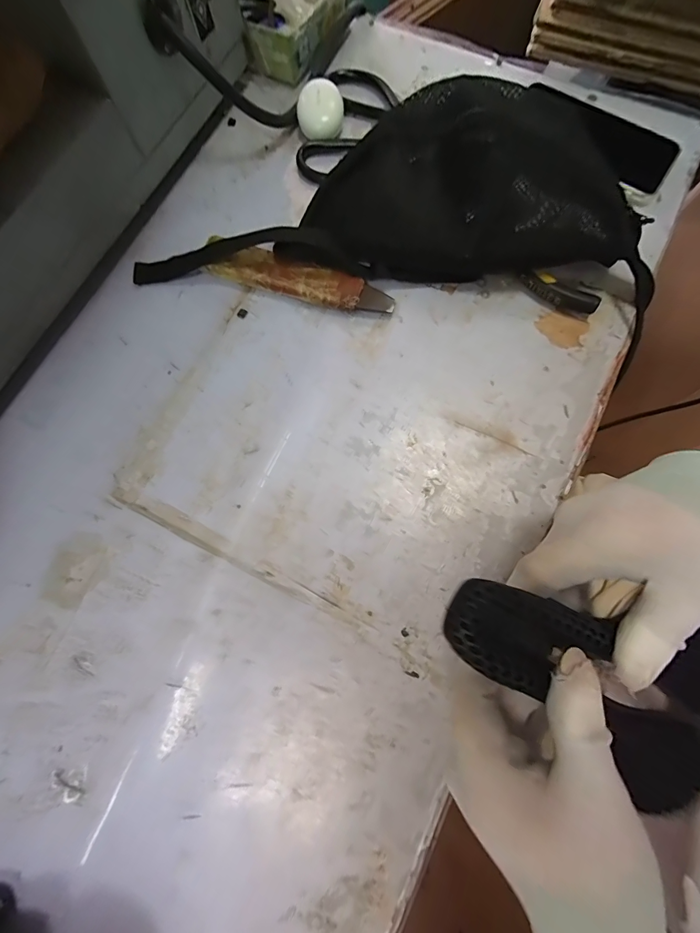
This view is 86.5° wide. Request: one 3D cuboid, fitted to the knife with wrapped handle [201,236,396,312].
[{"bbox_3d":[-0.048,-0.171,0.343,0.178,0.017,0.034,19,78,6],"label":"knife with wrapped handle"}]

